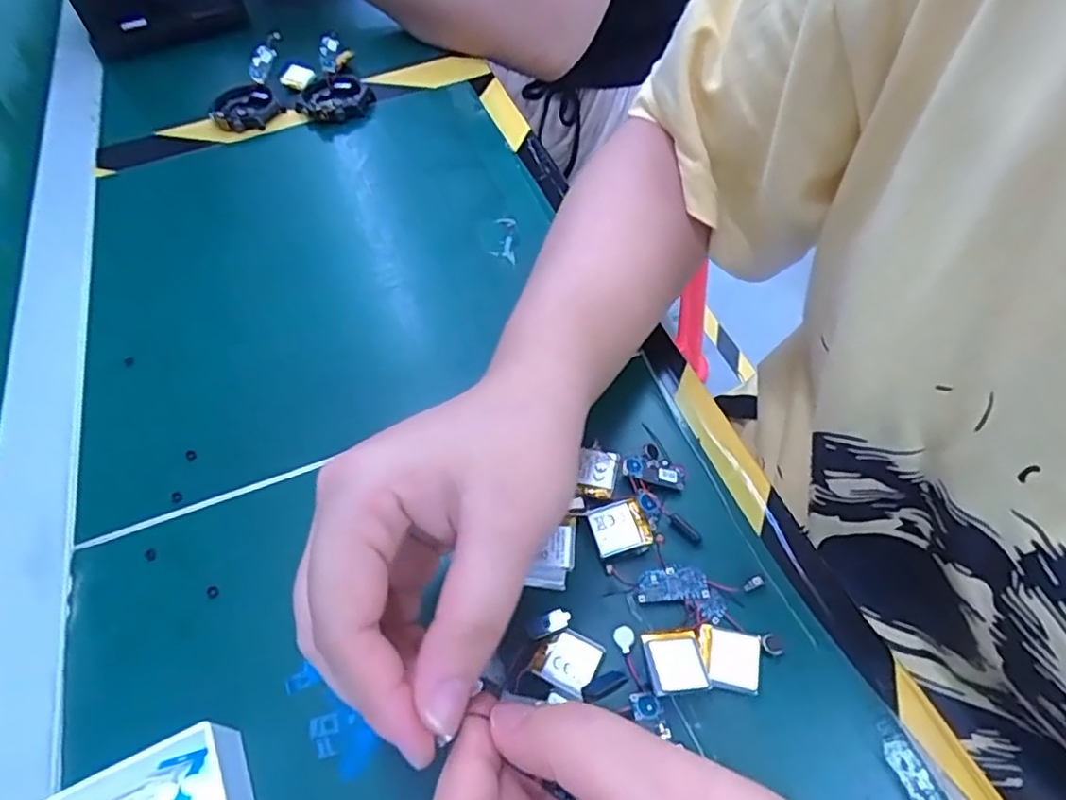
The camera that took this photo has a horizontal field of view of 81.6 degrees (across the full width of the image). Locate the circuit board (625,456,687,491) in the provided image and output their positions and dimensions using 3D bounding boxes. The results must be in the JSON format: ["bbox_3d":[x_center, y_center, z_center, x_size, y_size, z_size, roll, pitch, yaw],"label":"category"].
[{"bbox_3d":[0.055,0.033,0.279,0.027,0.006,0.013,6,56,8],"label":"circuit board"}]

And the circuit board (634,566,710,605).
[{"bbox_3d":[0.056,0.075,0.251,0.029,0.005,0.012,-5,55,1],"label":"circuit board"}]

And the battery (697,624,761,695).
[{"bbox_3d":[0.074,0.098,0.235,0.023,0.006,0.021,10,56,11],"label":"battery"}]

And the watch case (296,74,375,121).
[{"bbox_3d":[-0.156,-0.235,0.482,0.055,0.012,0.048,-29,58,-15],"label":"watch case"}]

